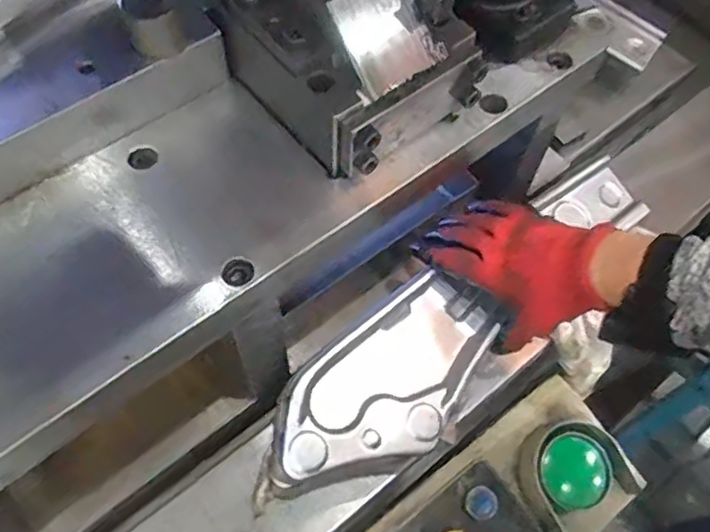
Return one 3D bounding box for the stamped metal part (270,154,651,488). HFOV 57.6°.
[{"bbox_3d":[0.115,0.032,0.584,0.457,0.038,0.105,-37,67,-26],"label":"stamped metal part"}]

